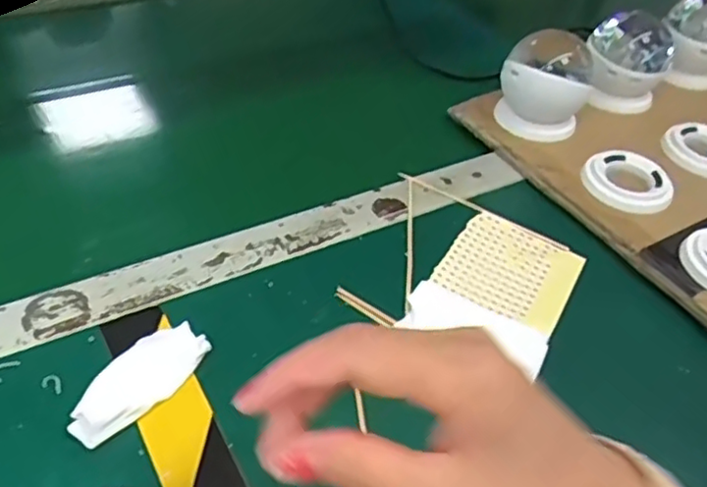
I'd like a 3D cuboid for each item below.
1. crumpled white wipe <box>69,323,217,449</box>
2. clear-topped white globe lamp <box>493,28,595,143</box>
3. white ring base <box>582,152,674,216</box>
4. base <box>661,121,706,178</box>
[{"bbox_3d":[-0.123,0.076,0.374,0.041,0.018,0.087,29,50,20],"label":"crumpled white wipe"},{"bbox_3d":[0.174,-0.146,0.589,0.076,0.078,0.086,22,48,14],"label":"clear-topped white globe lamp"},{"bbox_3d":[0.224,-0.052,0.541,0.068,0.012,0.074,4,46,-4],"label":"white ring base"},{"bbox_3d":[0.319,-0.088,0.594,0.069,0.016,0.072,29,49,19],"label":"base"}]

